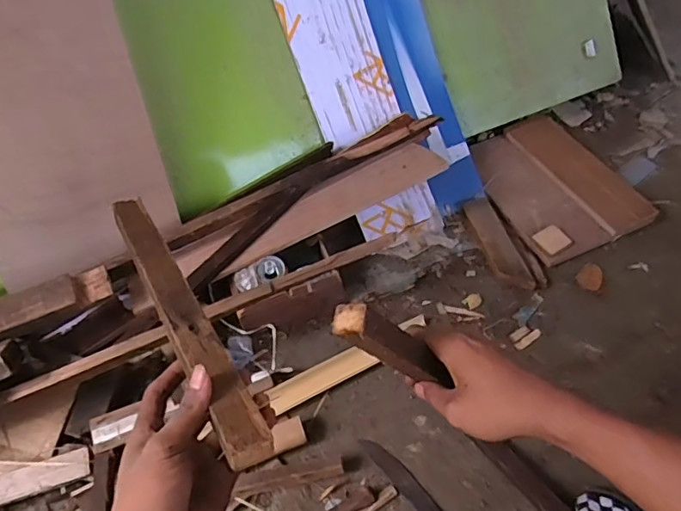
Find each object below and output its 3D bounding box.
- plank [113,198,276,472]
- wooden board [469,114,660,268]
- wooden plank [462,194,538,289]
[{"bbox_3d":[-0.147,0.038,0.466,0.033,0.016,0.355,-30,46,-16],"label":"plank"},{"bbox_3d":[0.479,-0.172,1.165,0.290,0.027,0.365,-20,58,-10],"label":"wooden board"},{"bbox_3d":[0.322,-0.035,1.079,0.062,0.029,0.233,-16,57,-7],"label":"wooden plank"}]

